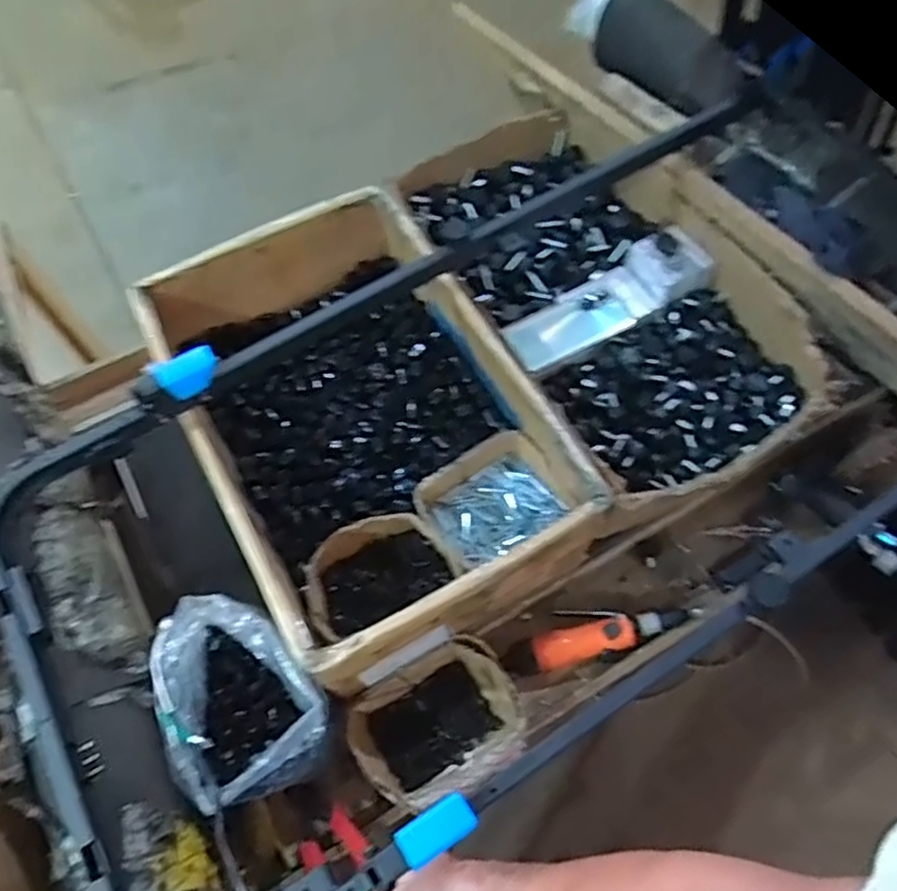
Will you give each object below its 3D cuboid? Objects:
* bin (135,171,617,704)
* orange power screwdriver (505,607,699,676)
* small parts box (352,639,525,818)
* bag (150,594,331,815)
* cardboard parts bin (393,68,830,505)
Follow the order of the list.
[{"bbox_3d":[-0.104,-0.030,0.847,0.344,0.178,0.540,-30,65,-12],"label":"bin"},{"bbox_3d":[0.171,0.219,0.825,0.234,0.054,0.071,-9,63,-2],"label":"orange power screwdriver"},{"bbox_3d":[-0.011,0.301,0.754,0.172,0.099,0.135,-27,65,-11],"label":"small parts box"},{"bbox_3d":[-0.206,0.244,0.680,0.130,0.110,0.179,-36,67,-15],"label":"bag"},{"bbox_3d":[0.193,-0.216,0.951,0.342,0.120,0.634,-26,65,-11],"label":"cardboard parts bin"}]

